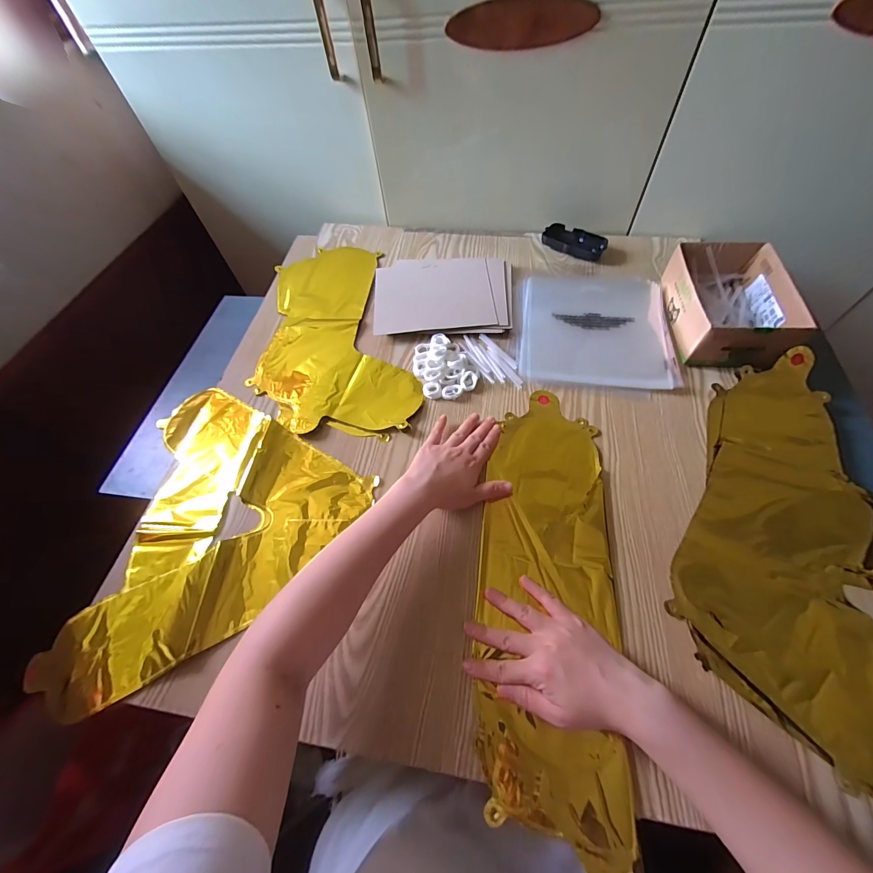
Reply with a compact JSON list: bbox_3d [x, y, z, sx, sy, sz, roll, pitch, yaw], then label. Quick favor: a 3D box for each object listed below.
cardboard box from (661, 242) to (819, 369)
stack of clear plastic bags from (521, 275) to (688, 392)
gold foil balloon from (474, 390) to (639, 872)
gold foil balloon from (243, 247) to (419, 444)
[{"bbox_3d":[0.408,-0.188,0.521,0.132,0.062,0.193,6,60,8],"label":"cardboard box"},{"bbox_3d":[0.238,-0.172,0.563,0.213,0.010,0.232,5,60,7],"label":"stack of clear plastic bags"},{"bbox_3d":[0.118,0.137,0.397,0.136,0.007,0.437,4,59,7],"label":"gold foil balloon"},{"bbox_3d":[-0.171,-0.165,0.586,0.219,0.010,0.408,-14,59,-4],"label":"gold foil balloon"}]

